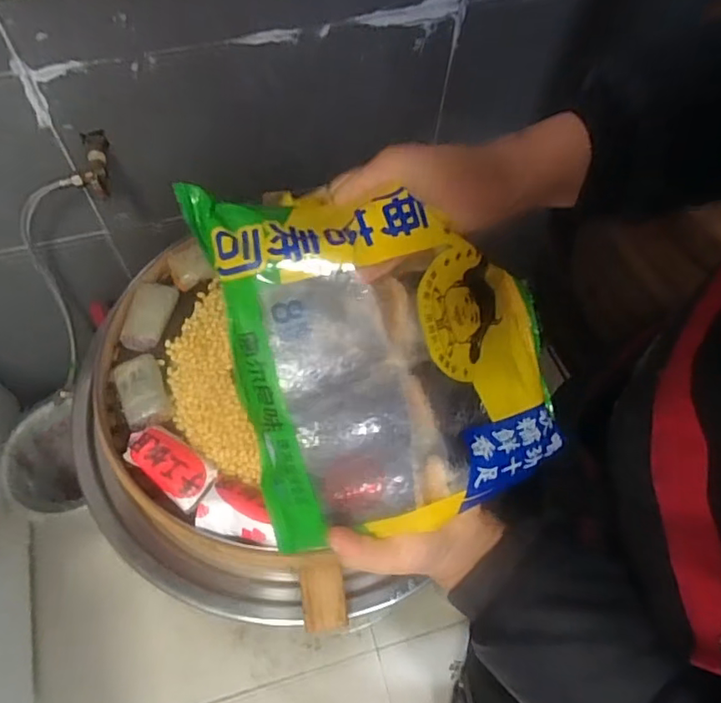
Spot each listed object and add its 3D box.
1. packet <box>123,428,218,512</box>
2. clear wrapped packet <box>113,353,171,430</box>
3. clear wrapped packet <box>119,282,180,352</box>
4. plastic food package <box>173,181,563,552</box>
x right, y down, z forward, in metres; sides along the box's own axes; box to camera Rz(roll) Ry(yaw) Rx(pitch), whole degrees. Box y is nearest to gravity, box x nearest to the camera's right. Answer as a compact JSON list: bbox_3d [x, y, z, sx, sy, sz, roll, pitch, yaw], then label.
[{"bbox_3d":[-0.222,0.134,0.674,0.112,0.032,0.058,35,65,16],"label":"packet"},{"bbox_3d":[-0.279,0.047,0.719,0.055,0.024,0.101,-21,64,-14],"label":"clear wrapped packet"},{"bbox_3d":[-0.286,-0.048,0.771,0.061,0.026,0.092,10,60,3],"label":"clear wrapped packet"},{"bbox_3d":[0.023,-0.001,0.328,0.185,0.043,0.201,-16,101,-13],"label":"plastic food package"}]

